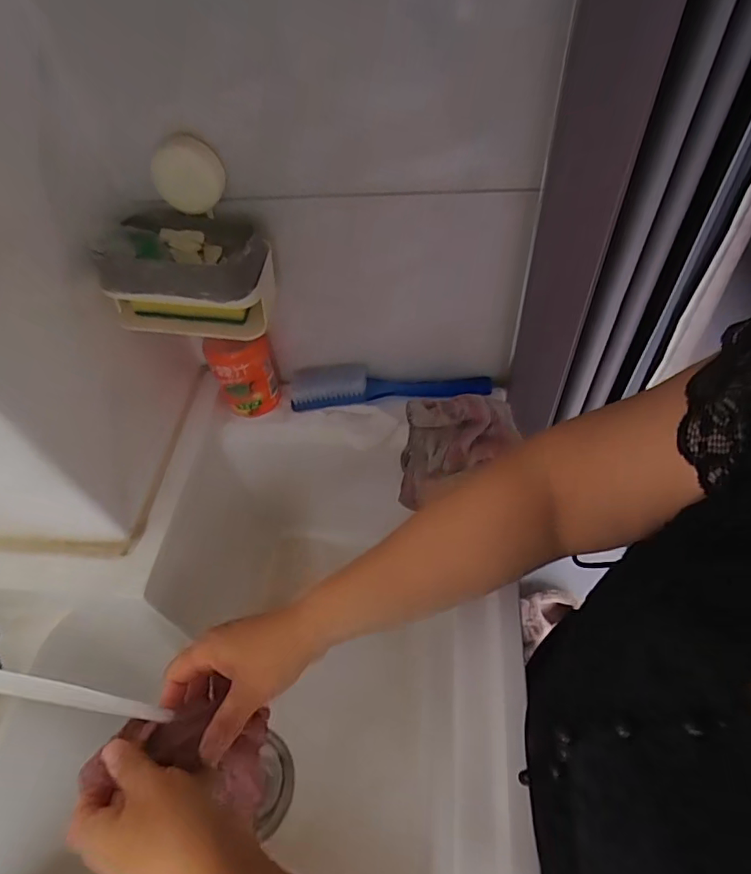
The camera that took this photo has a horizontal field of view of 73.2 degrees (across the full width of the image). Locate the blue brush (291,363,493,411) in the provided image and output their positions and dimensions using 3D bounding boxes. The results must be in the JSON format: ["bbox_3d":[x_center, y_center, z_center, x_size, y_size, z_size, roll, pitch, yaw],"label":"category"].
[{"bbox_3d":[0.017,-0.055,0.589,0.229,0.029,0.051,2,53,7],"label":"blue brush"}]

